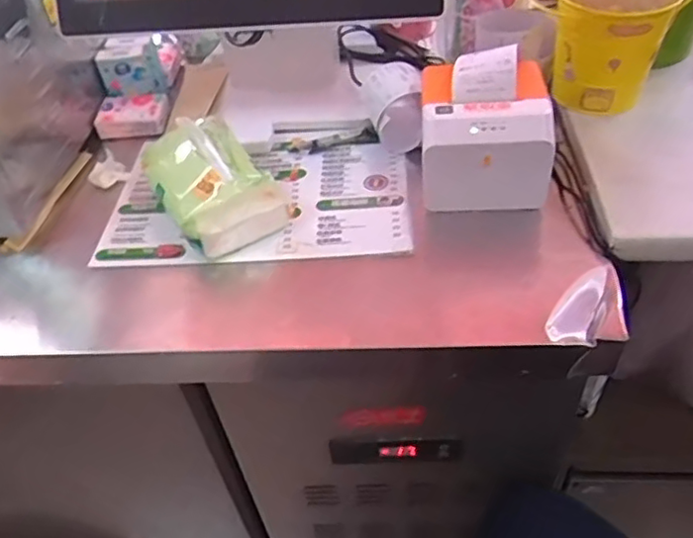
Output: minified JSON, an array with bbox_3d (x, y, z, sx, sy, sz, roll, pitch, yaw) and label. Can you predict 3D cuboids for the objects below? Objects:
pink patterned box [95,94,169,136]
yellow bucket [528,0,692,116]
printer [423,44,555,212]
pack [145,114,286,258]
[{"bbox_3d":[-0.251,-0.183,0.745,0.076,0.029,0.053,-2,44,5],"label":"pink patterned box"},{"bbox_3d":[0.268,-0.232,0.646,0.137,0.112,0.137,-3,44,3],"label":"yellow bucket"},{"bbox_3d":[0.127,-0.125,0.581,0.109,0.123,0.125,1,44,7],"label":"printer"},{"bbox_3d":[-0.123,-0.083,0.594,0.101,0.082,0.138,-23,46,-17],"label":"pack"}]

